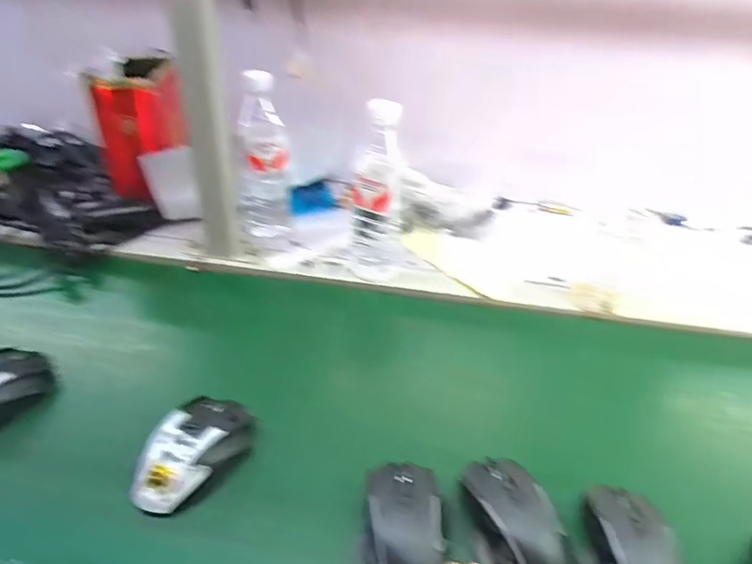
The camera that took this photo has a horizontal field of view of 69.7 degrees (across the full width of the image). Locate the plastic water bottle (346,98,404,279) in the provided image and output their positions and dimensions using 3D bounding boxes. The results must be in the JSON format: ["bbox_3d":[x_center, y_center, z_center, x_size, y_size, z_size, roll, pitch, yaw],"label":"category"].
[{"bbox_3d":[0.002,-0.103,0.664,0.068,0.222,0.053,-1,37,-3],"label":"plastic water bottle"}]

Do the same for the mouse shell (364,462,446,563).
[{"bbox_3d":[0.023,0.187,0.427,0.060,0.028,0.114,3,37,2],"label":"mouse shell"}]

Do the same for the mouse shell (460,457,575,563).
[{"bbox_3d":[0.113,0.195,0.438,0.066,0.038,0.114,-10,38,-16],"label":"mouse shell"}]

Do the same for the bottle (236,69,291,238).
[{"bbox_3d":[-0.158,-0.168,0.743,0.075,0.216,0.058,-4,37,-8],"label":"bottle"}]

